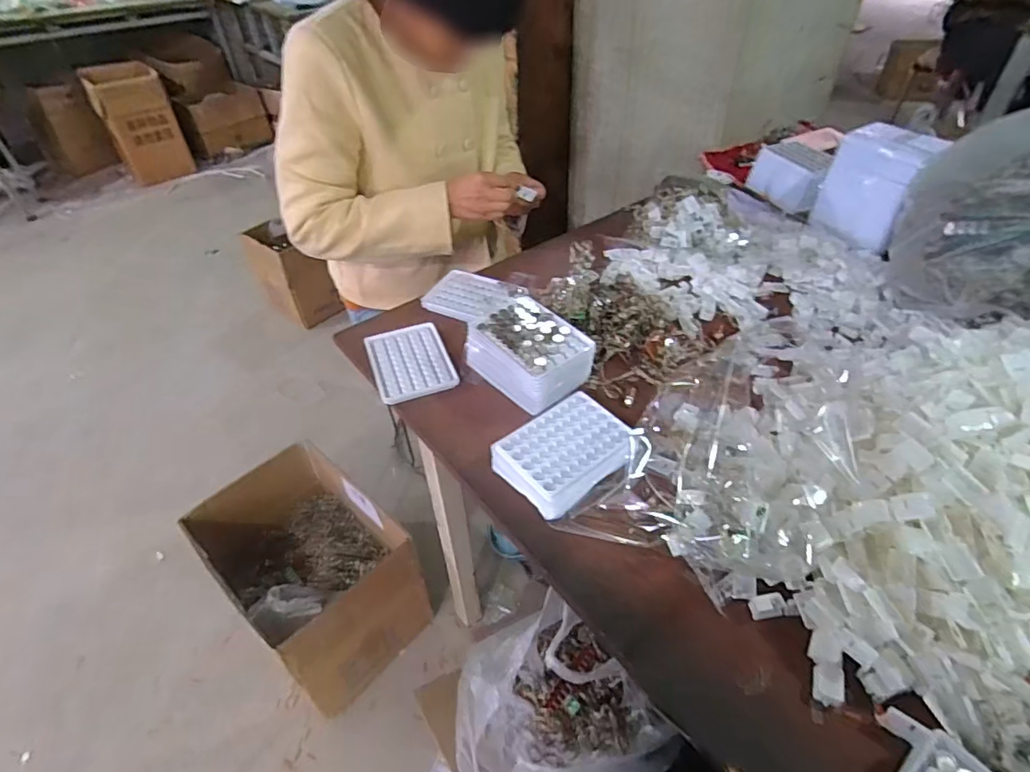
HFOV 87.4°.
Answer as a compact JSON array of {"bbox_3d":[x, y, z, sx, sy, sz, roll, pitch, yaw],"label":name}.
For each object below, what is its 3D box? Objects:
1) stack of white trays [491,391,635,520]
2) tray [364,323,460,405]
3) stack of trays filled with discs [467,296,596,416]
[{"bbox_3d":[0.051,0.070,0.564,0.130,0.032,0.101,-26,48,-24],"label":"stack of white trays"},{"bbox_3d":[-0.137,-0.034,0.700,0.095,0.009,0.131,-16,45,-15],"label":"tray"},{"bbox_3d":[0.018,-0.039,0.655,0.111,0.058,0.141,-28,49,-25],"label":"stack of trays filled with discs"}]

